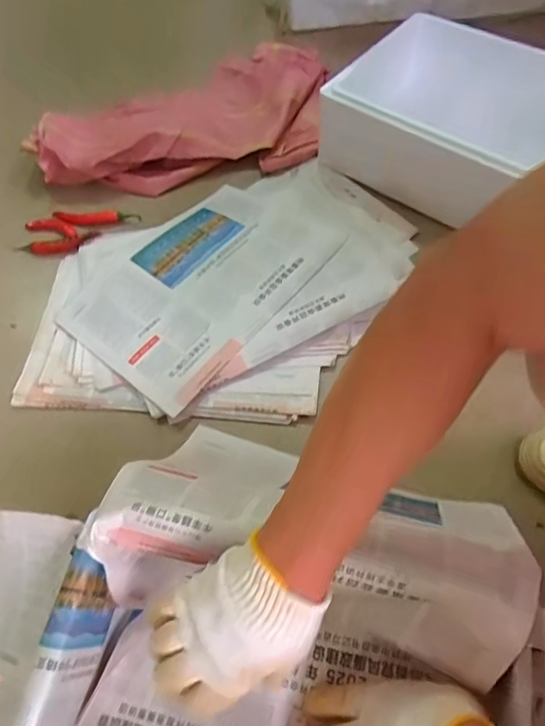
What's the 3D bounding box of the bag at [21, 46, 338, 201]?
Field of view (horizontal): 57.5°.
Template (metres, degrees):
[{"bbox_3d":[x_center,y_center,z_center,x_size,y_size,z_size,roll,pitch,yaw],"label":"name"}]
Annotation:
[{"bbox_3d":[-0.151,-0.437,0.874,0.520,0.068,0.265,-10,60,-1],"label":"bag"}]

